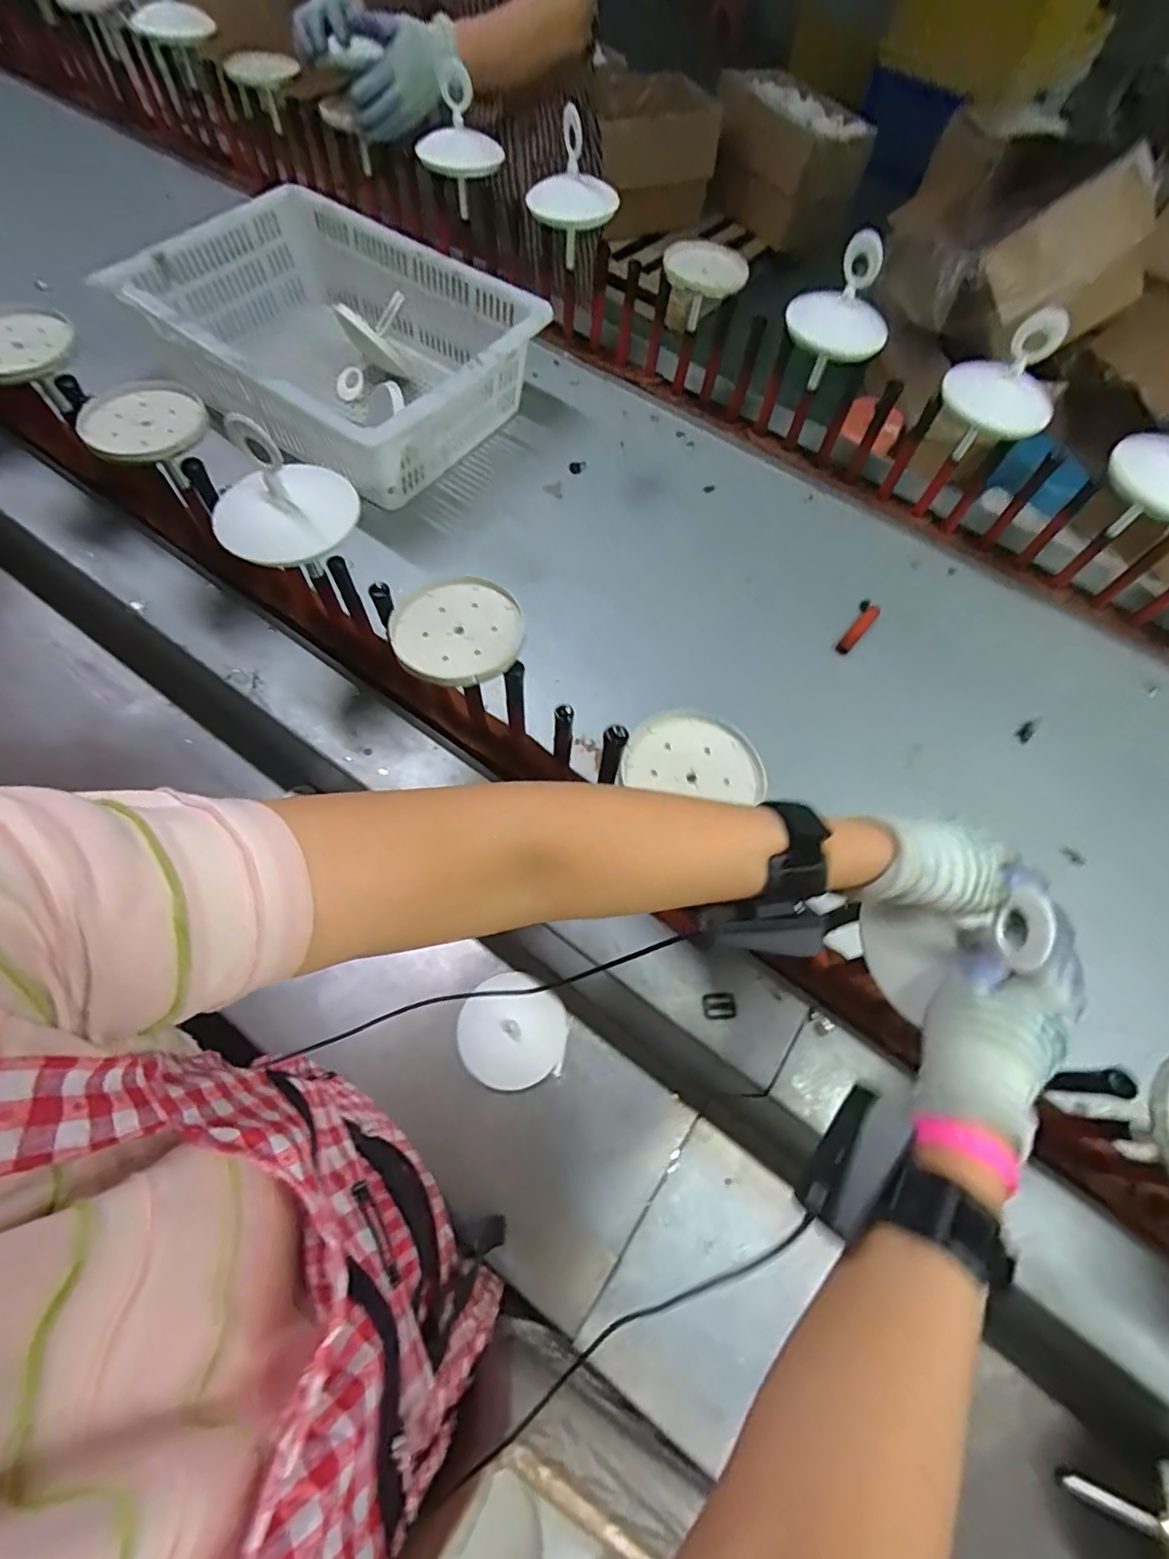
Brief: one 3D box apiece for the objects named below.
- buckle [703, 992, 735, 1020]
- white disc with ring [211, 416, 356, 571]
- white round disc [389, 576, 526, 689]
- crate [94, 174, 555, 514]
[{"bbox_3d":[0.130,0.217,0.571,0.031,0.004,0.024,-4,66,-5],"label":"buckle"},{"bbox_3d":[-0.270,-0.259,0.515,0.119,0.082,0.122,2,64,-3],"label":"white disc with ring"},{"bbox_3d":[-0.107,-0.126,0.509,0.109,0.013,0.109,2,64,-3],"label":"white round disc"},{"bbox_3d":[-0.348,-0.629,0.866,0.498,0.176,0.389,37,68,13],"label":"crate"}]

